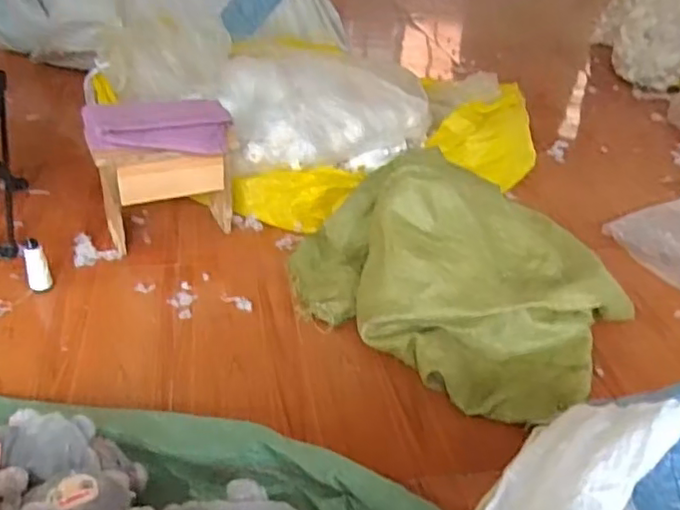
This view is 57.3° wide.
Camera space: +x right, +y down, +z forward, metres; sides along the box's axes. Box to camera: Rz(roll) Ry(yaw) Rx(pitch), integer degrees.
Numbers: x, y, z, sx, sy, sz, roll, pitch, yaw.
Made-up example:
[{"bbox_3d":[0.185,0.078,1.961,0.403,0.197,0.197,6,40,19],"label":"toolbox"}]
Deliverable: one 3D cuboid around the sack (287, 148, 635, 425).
[{"bbox_3d":[0.222,0.000,1.242,0.634,0.211,0.486,28,40,29],"label":"sack"}]

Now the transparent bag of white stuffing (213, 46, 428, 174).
[{"bbox_3d":[-0.021,-0.392,1.653,0.583,0.206,0.367,-4,35,-14],"label":"transparent bag of white stuffing"}]

